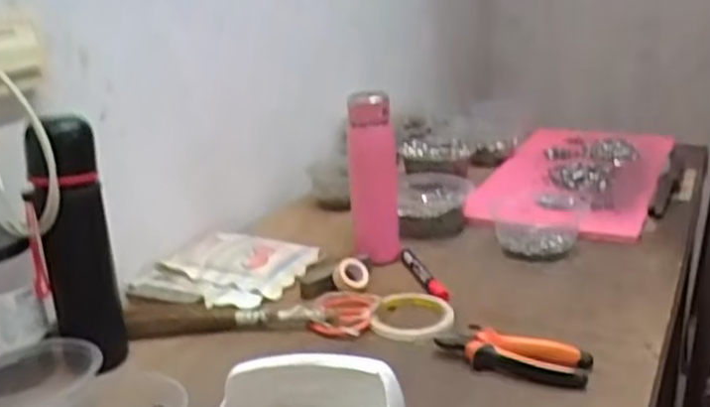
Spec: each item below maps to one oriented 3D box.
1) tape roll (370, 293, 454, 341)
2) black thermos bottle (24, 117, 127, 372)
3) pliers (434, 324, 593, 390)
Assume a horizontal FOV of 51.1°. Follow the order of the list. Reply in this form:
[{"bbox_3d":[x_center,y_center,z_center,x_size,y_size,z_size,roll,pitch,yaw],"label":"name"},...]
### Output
[{"bbox_3d":[0.065,0.124,0.841,0.091,0.014,0.098,-3,18,1],"label":"tape roll"},{"bbox_3d":[-0.273,0.043,0.728,0.064,0.243,0.063,-8,20,-17],"label":"black thermos bottle"},{"bbox_3d":[0.158,0.148,0.746,0.148,0.022,0.063,9,22,28],"label":"pliers"}]

